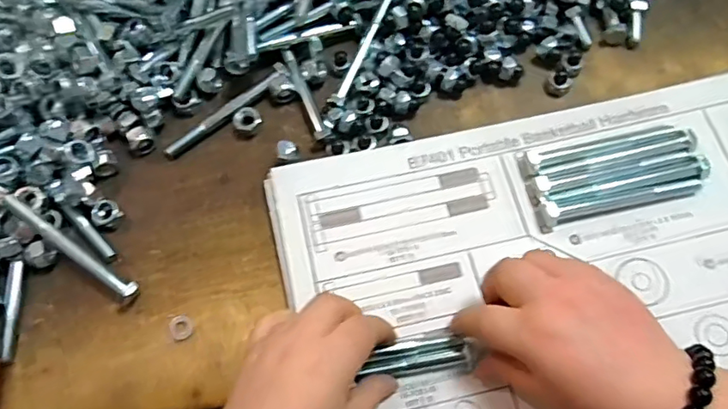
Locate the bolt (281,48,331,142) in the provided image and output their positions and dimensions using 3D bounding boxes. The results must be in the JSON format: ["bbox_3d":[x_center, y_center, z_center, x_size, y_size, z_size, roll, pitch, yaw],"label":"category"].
[{"bbox_3d":[-0.044,-0.084,0.413,0.010,0.010,0.086,-20,70,-5],"label":"bolt"}]

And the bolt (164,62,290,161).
[{"bbox_3d":[-0.101,-0.069,0.409,0.105,0.016,0.013,-35,72,-10],"label":"bolt"}]

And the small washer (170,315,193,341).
[{"bbox_3d":[-0.117,0.079,0.358,0.014,0.004,0.016,-23,71,-8],"label":"small washer"}]

